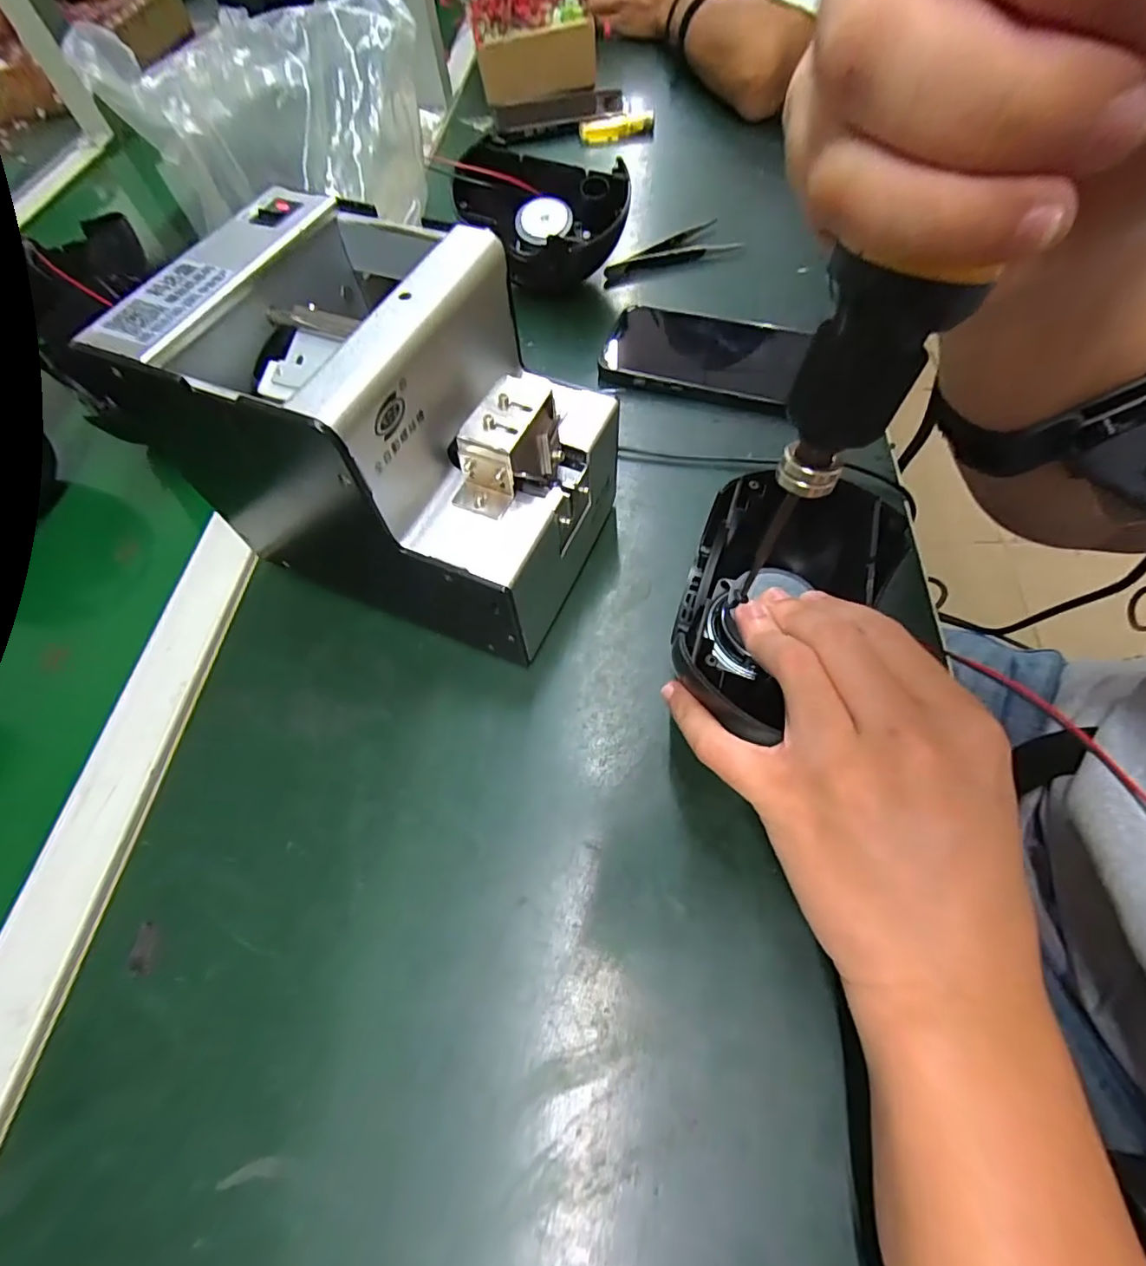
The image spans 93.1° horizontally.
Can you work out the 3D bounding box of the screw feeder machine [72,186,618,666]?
[{"bbox_3d":[-0.078,-0.094,0.271,0.170,0.149,0.122,20,65,14],"label":"screw feeder machine"}]

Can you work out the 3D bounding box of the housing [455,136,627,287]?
[{"bbox_3d":[-0.022,-0.311,0.421,0.126,0.079,0.072,12,64,10],"label":"housing"}]

